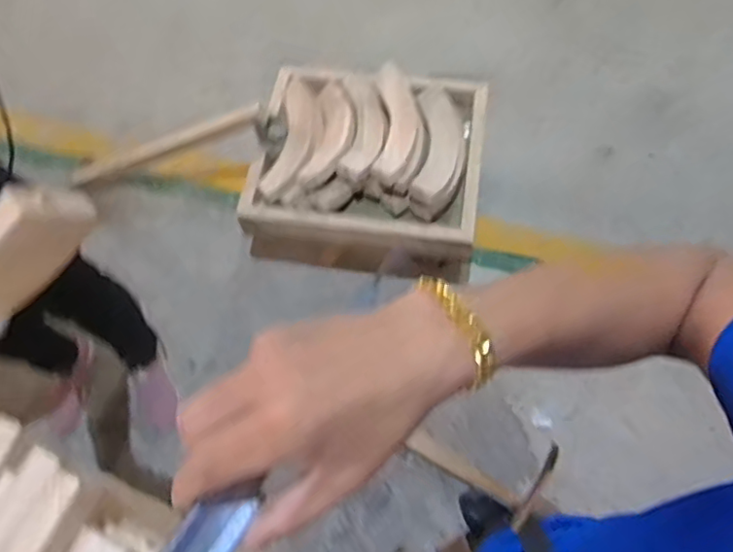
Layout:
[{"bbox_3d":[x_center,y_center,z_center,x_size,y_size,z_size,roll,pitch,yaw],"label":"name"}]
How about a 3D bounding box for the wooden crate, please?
[{"bbox_3d":[0.009,-0.252,1.527,0.538,0.331,0.427,6,64,6],"label":"wooden crate"}]

